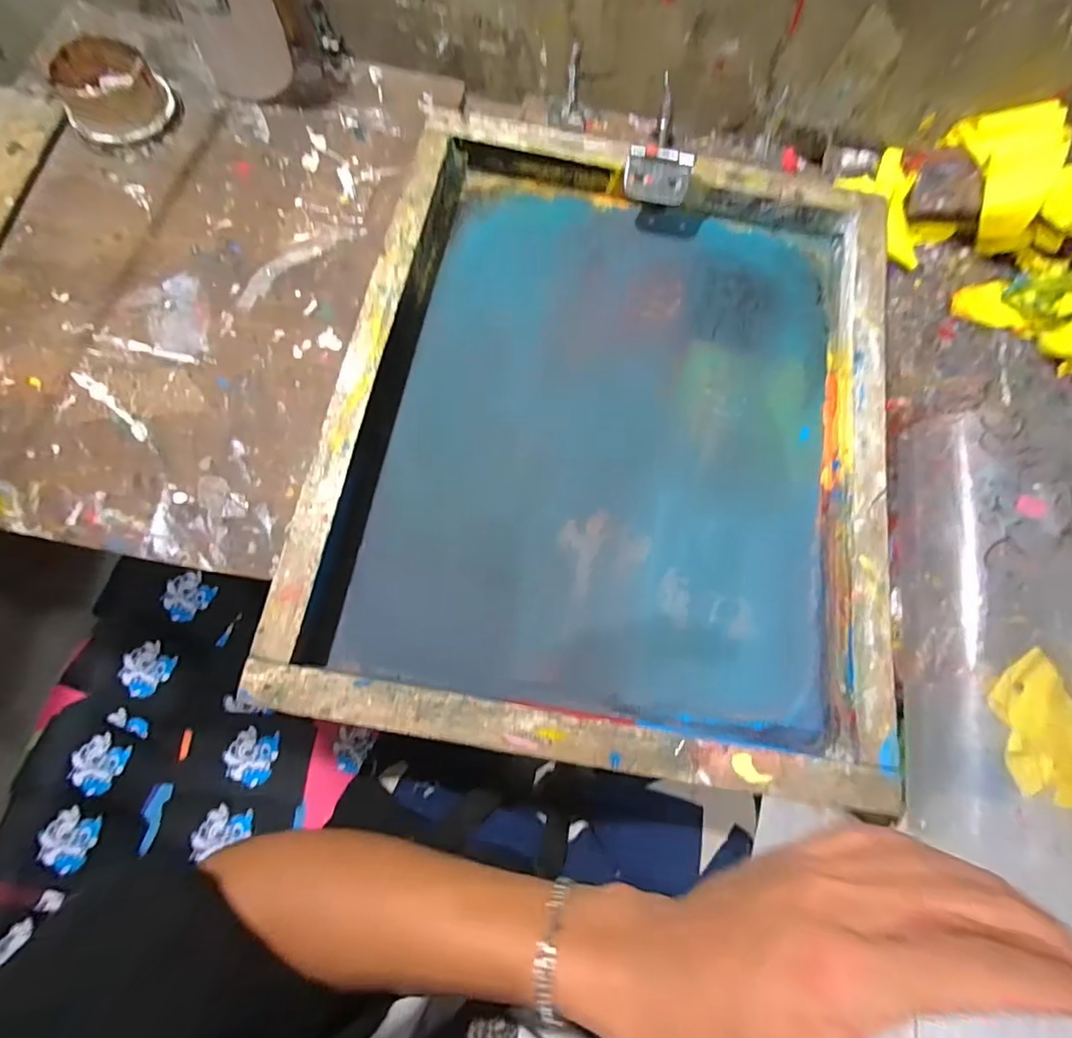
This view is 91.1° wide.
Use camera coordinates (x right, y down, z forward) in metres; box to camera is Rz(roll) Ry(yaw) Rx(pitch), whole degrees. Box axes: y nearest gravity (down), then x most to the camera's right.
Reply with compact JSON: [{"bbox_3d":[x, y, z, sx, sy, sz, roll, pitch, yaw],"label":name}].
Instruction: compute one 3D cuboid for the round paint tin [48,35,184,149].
[{"bbox_3d":[-0.416,-0.418,0.520,0.096,0.046,0.096,1,75,-4],"label":"round paint tin"}]

